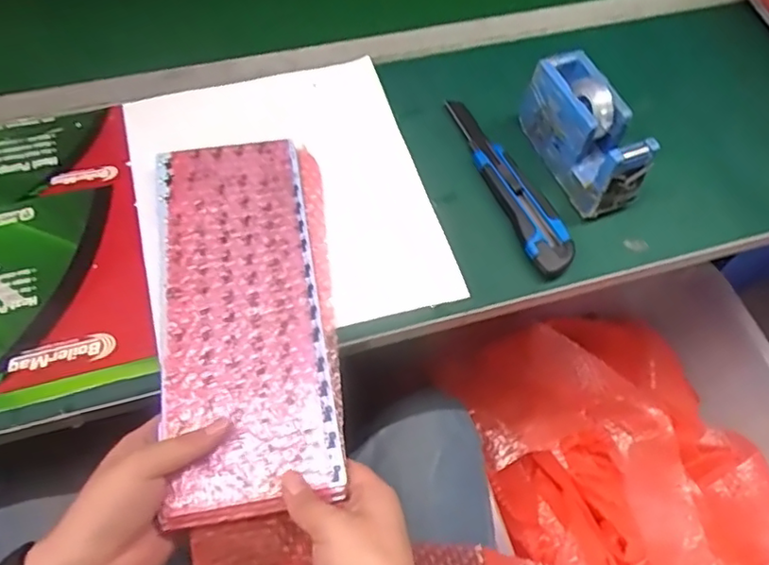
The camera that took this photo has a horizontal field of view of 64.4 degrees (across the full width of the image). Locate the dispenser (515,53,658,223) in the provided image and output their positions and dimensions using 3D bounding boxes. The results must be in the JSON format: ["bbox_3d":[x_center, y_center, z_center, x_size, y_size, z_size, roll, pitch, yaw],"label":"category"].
[{"bbox_3d":[0.178,-0.130,0.556,0.061,0.086,0.130,-13,61,-10],"label":"dispenser"}]

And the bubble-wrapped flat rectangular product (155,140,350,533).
[{"bbox_3d":[-0.106,0.015,0.479,0.132,0.021,0.313,-7,61,-7],"label":"bubble-wrapped flat rectangular product"}]

